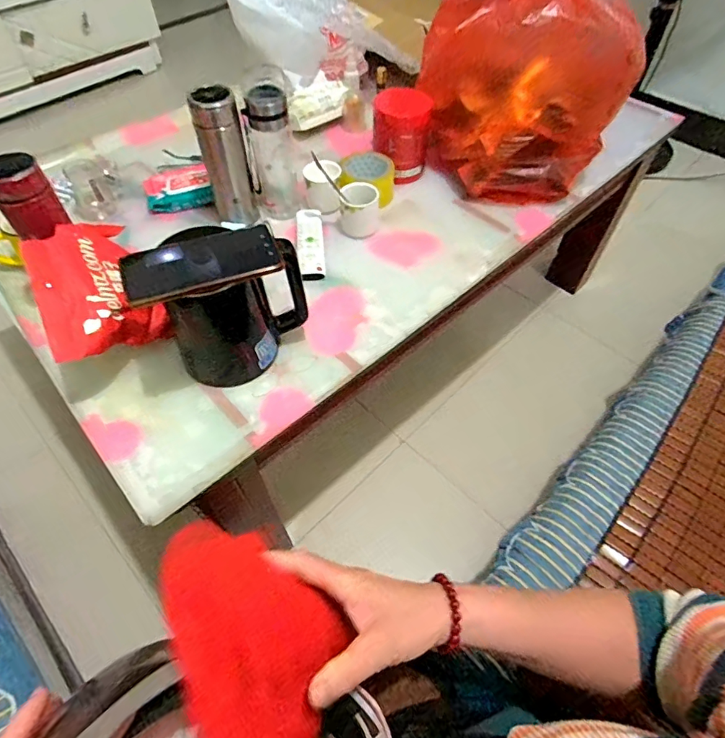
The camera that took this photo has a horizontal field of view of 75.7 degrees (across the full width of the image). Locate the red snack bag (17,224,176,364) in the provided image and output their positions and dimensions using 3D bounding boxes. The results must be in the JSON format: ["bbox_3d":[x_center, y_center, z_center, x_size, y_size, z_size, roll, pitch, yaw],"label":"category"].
[{"bbox_3d":[-0.339,-0.097,0.591,0.132,0.125,0.167,-30,61,-19],"label":"red snack bag"}]

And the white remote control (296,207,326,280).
[{"bbox_3d":[-0.087,-0.213,0.779,0.042,0.016,0.175,-3,55,-6],"label":"white remote control"}]

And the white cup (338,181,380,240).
[{"bbox_3d":[-0.005,-0.265,0.775,0.064,0.060,0.069,0,55,0],"label":"white cup"}]

